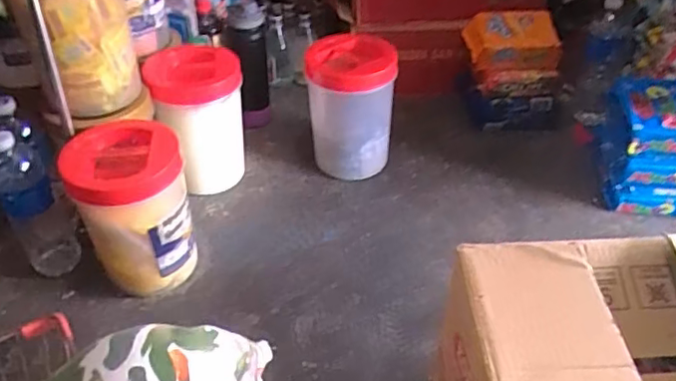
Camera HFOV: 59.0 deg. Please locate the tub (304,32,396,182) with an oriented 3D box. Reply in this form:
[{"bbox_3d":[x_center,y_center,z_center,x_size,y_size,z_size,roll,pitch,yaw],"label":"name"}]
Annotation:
[{"bbox_3d":[0.024,-0.152,1.163,0.159,0.256,0.142,-4,40,-3],"label":"tub"}]

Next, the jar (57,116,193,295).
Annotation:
[{"bbox_3d":[-0.307,0.038,0.918,0.150,0.245,0.163,-1,39,1],"label":"jar"}]

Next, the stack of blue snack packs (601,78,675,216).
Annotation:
[{"bbox_3d":[0.540,-0.071,1.048,0.132,0.188,0.155,4,40,6],"label":"stack of blue snack packs"}]

